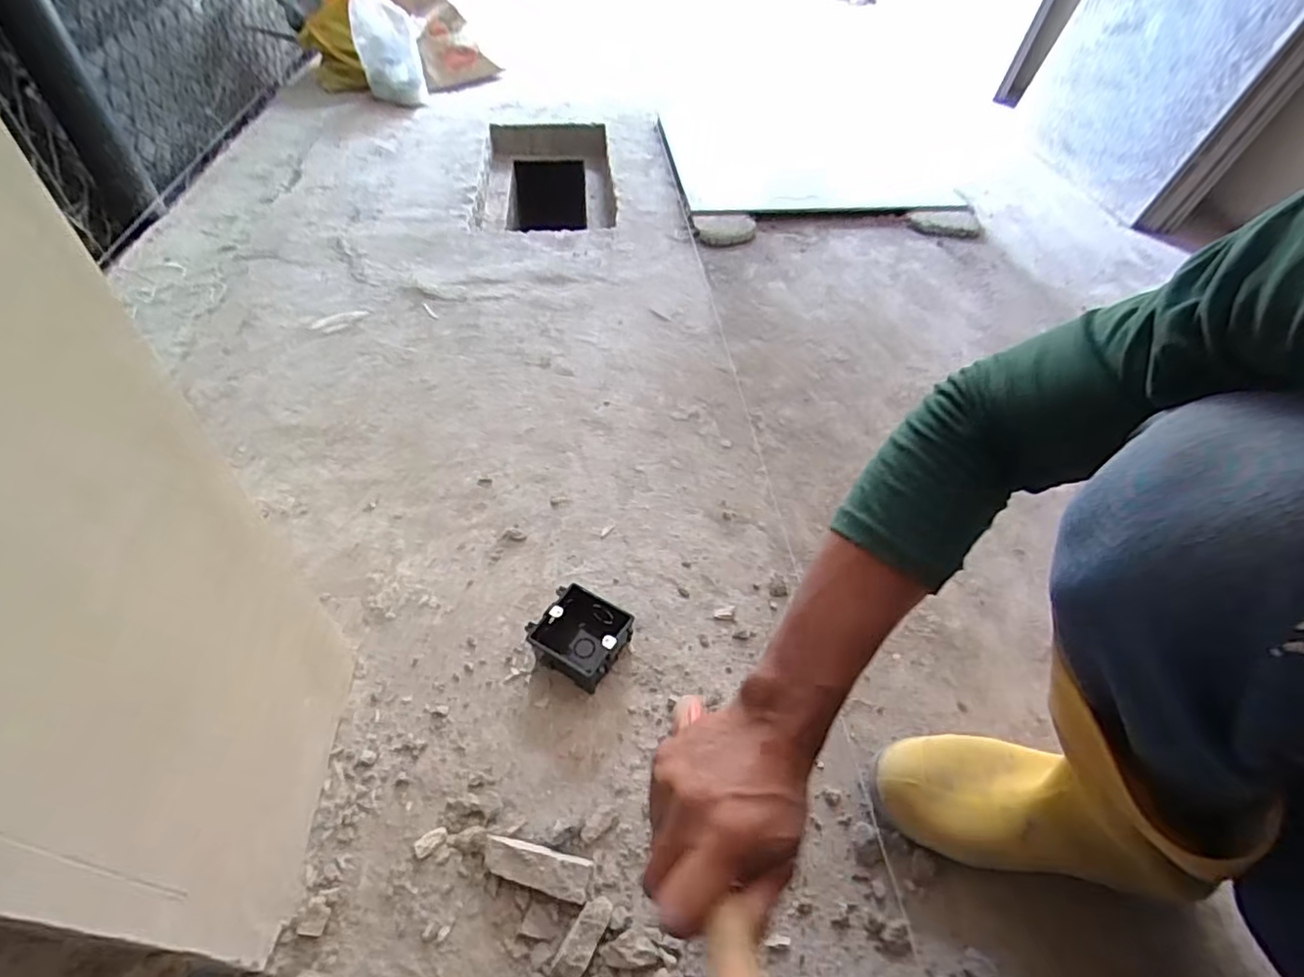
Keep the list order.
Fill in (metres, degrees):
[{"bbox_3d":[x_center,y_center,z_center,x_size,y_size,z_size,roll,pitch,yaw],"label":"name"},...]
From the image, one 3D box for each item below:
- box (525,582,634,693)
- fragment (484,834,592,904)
[{"bbox_3d":[-0.071,0.147,0.613,0.084,0.050,0.075,23,50,18],"label":"box"},{"bbox_3d":[-0.091,0.299,0.486,0.086,0.023,0.032,12,48,9],"label":"fragment"}]

